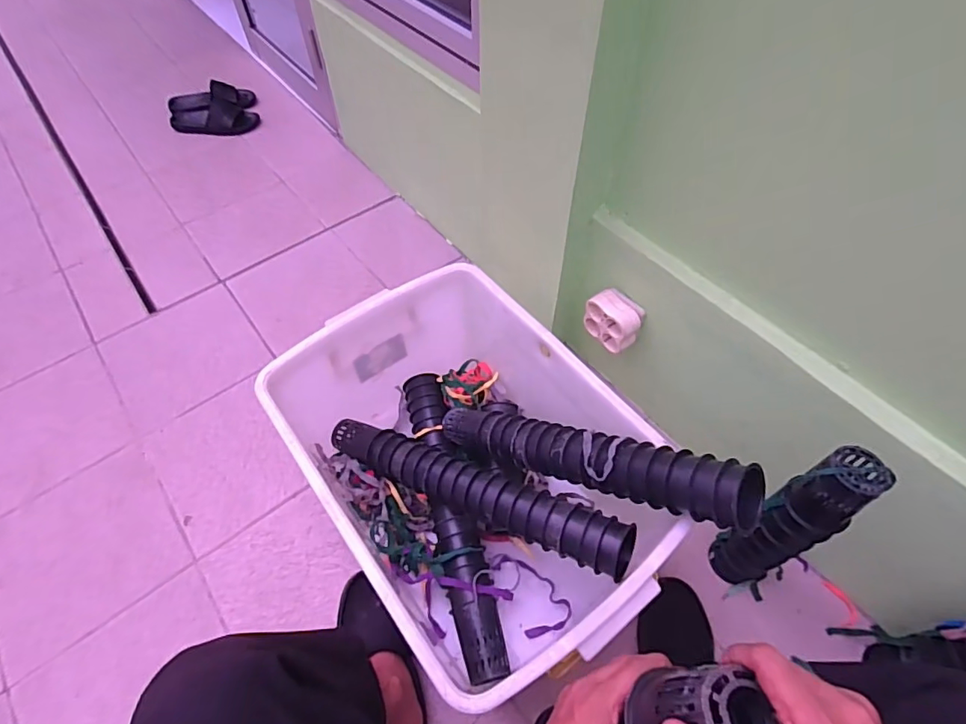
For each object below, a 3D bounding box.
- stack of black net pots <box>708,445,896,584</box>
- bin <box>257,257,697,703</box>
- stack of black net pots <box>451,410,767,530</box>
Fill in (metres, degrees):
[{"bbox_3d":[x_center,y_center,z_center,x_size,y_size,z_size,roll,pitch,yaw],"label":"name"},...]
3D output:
[{"bbox_3d":[0.421,0.236,0.741,0.065,0.378,0.078,-20,57,-13],"label":"stack of black net pots"},{"bbox_3d":[-0.022,0.175,0.821,0.398,0.280,0.575,-32,61,-20],"label":"bin"},{"bbox_3d":[0.119,0.128,0.746,0.504,0.070,0.078,7,45,46],"label":"stack of black net pots"}]

